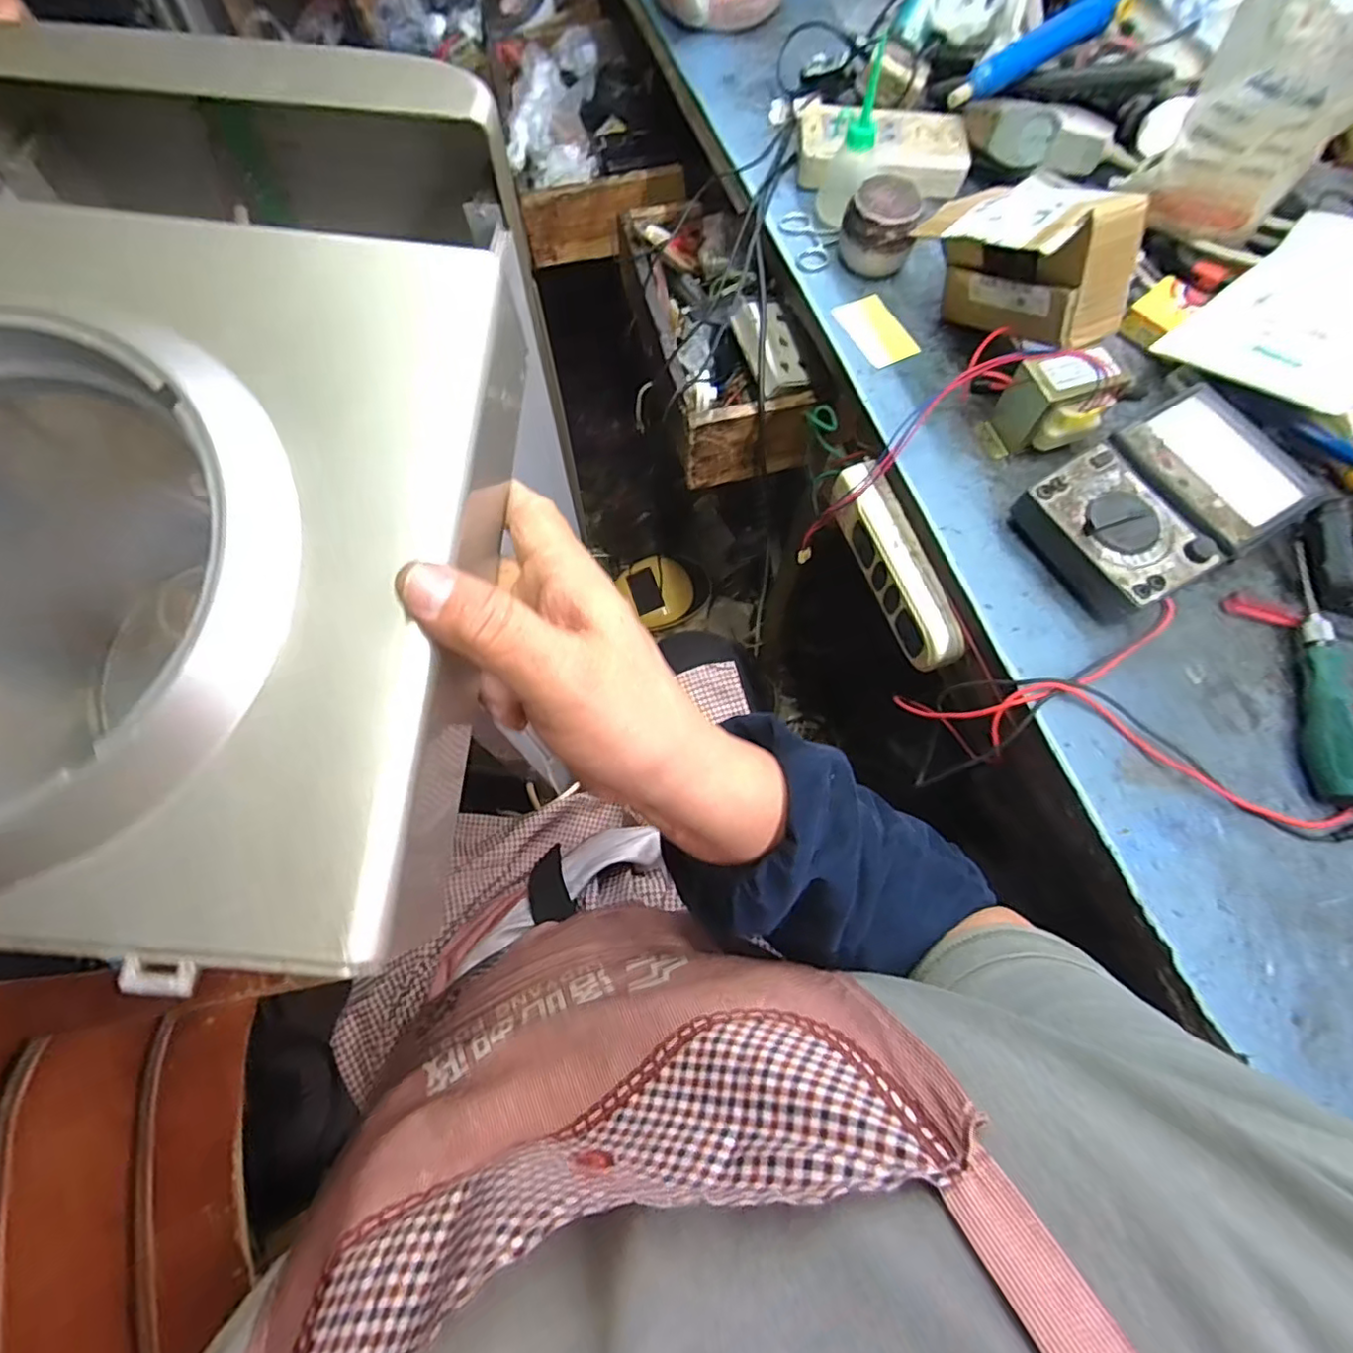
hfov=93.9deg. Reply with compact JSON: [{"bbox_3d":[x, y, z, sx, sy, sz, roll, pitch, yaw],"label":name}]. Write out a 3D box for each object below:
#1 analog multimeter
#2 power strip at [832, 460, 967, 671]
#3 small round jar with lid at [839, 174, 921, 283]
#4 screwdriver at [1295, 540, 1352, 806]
[{"bbox_3d":[0.331,-0.120,0.430,0.175,0.043,0.112,-29,73,-11],"label":"analog multimeter"},{"bbox_3d":[0.171,-0.085,0.496,0.027,0.057,0.169,-20,72,-9],"label":"power strip"},{"bbox_3d":[0.165,-0.367,0.522,0.056,0.052,0.056,1,70,-1],"label":"small round jar with lid"},{"bbox_3d":[0.416,-0.006,0.401,0.033,0.029,0.174,15,70,4],"label":"screwdriver"}]

